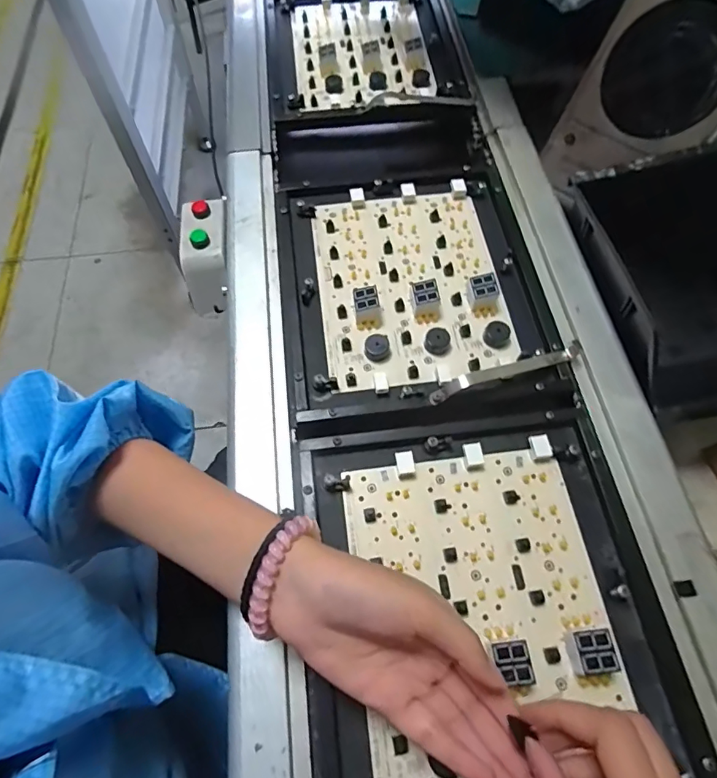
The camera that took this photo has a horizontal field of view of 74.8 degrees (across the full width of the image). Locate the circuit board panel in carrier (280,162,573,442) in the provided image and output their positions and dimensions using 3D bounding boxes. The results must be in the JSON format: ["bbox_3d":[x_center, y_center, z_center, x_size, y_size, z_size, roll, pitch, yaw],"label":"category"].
[{"bbox_3d":[0.046,-0.105,0.432,0.228,0.025,0.265,-8,64,-5],"label":"circuit board panel in carrier"}]

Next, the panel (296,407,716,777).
[{"bbox_3d":[0.083,0.154,0.307,0.230,0.027,0.278,-7,64,-5],"label":"panel"}]

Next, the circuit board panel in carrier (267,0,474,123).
[{"bbox_3d":[0.004,-0.439,0.611,0.241,0.045,0.271,-6,62,-2],"label":"circuit board panel in carrier"}]

